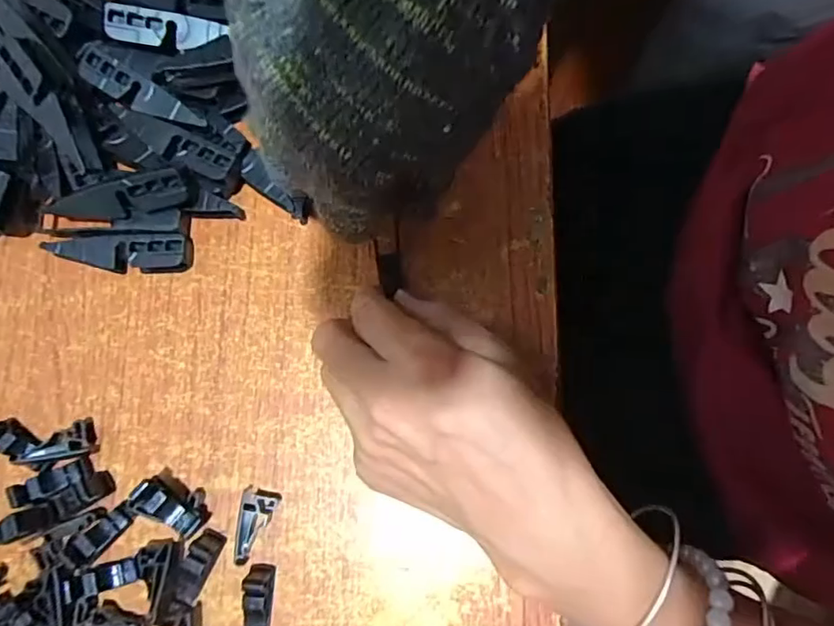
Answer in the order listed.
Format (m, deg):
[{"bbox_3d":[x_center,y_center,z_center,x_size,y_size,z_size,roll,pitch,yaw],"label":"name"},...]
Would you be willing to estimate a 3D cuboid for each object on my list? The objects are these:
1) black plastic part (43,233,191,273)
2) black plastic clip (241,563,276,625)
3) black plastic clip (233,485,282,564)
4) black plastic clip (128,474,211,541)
[{"bbox_3d":[-0.141,-0.028,0.260,0.064,0.012,0.016,0,78,0],"label":"black plastic part"},{"bbox_3d":[-0.066,0.122,0.227,0.011,0.014,0.031,2,78,0],"label":"black plastic clip"},{"bbox_3d":[-0.072,0.091,0.236,0.016,0.009,0.029,15,78,3],"label":"black plastic clip"},{"bbox_3d":[-0.104,0.081,0.232,0.029,0.021,0.015,30,79,6],"label":"black plastic clip"}]

